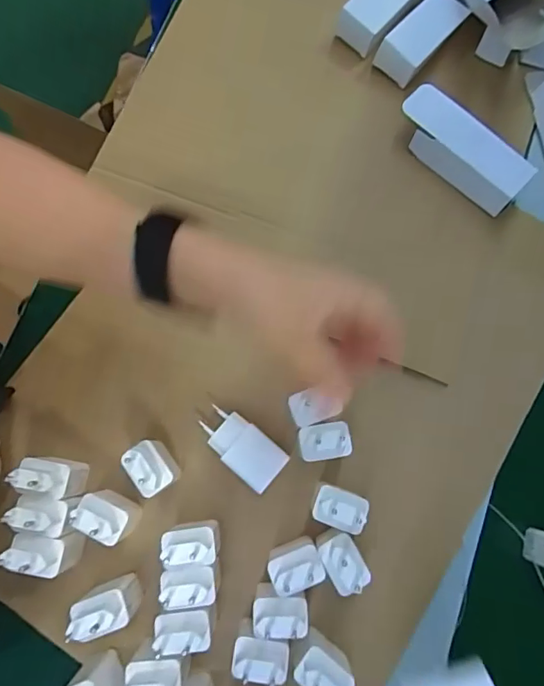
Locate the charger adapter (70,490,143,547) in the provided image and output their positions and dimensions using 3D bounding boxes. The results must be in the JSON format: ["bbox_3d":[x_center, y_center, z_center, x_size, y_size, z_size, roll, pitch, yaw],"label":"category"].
[{"bbox_3d":[-0.130,0.136,0.378,0.037,0.080,0.027,27,80,7],"label":"charger adapter"}]

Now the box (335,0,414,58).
[{"bbox_3d":[0.114,-0.343,0.488,0.048,0.035,0.092,42,82,9],"label":"box"}]

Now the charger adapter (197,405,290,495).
[{"bbox_3d":[-0.026,0.088,0.412,0.075,0.033,0.039,39,81,9],"label":"charger adapter"}]

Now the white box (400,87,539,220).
[{"bbox_3d":[0.178,-0.182,0.455,0.129,0.040,0.052,42,82,9],"label":"white box"}]

